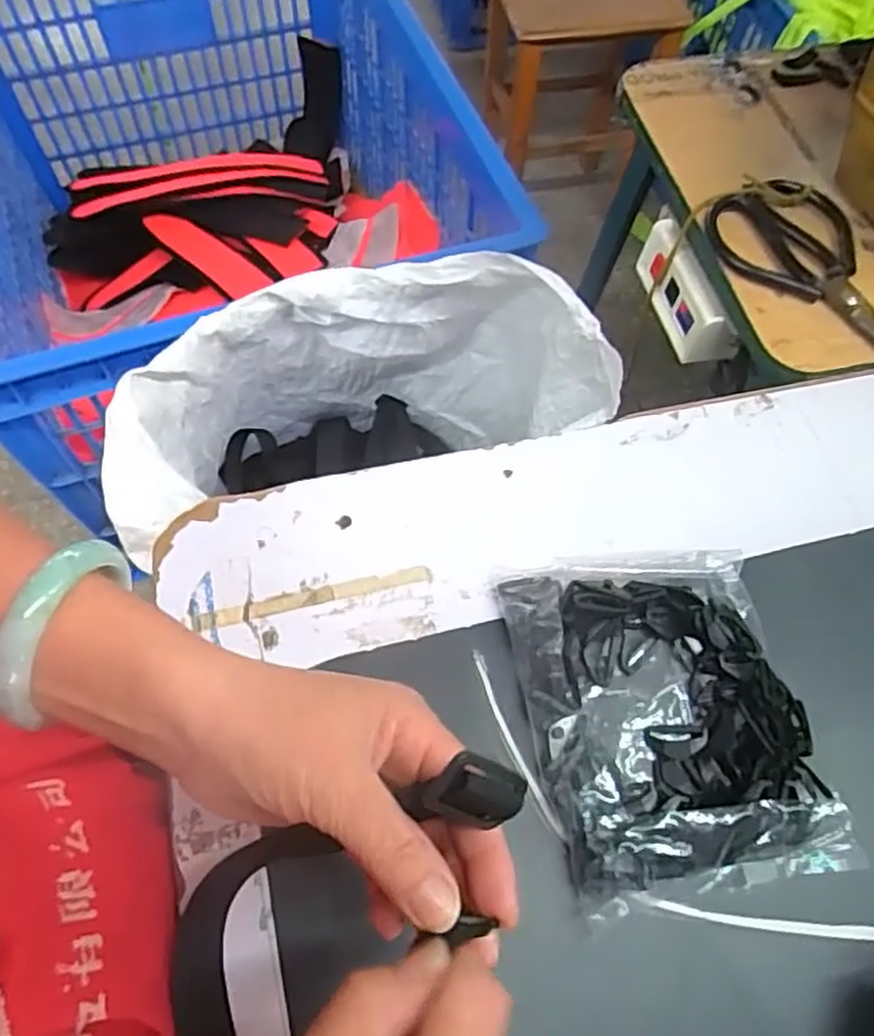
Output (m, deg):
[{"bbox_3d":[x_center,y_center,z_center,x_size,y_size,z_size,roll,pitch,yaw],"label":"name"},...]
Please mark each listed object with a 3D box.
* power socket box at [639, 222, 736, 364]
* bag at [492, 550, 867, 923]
[{"bbox_3d":[0.197,-0.180,0.578,0.038,0.048,0.119,-13,64,-8],"label":"power socket box"},{"bbox_3d":[0.117,0.097,0.378,0.132,0.027,0.174,-11,64,-7],"label":"bag"}]

